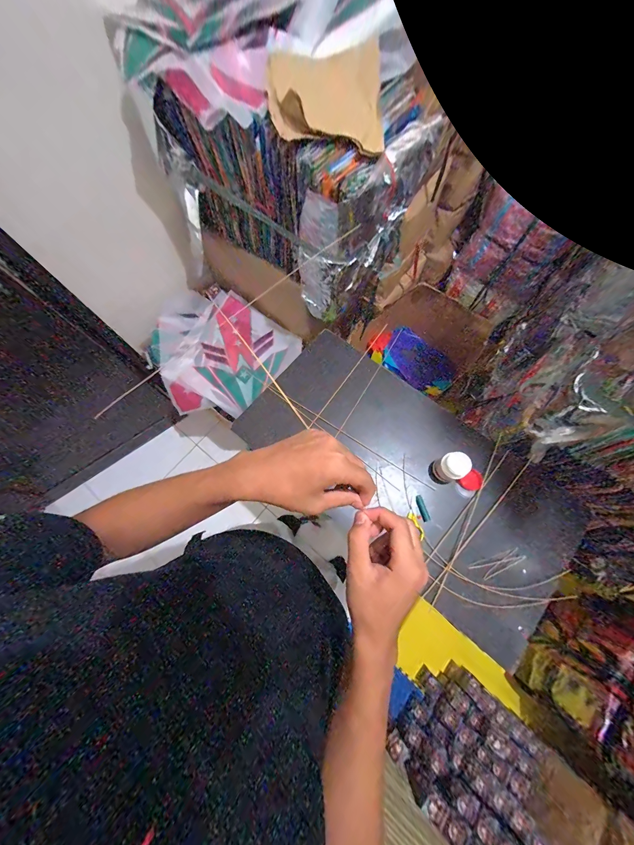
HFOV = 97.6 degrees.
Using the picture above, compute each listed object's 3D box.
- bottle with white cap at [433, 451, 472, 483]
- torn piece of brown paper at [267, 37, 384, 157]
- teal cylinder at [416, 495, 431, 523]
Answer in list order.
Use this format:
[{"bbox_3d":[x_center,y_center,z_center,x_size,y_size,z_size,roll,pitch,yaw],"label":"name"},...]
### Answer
[{"bbox_3d":[0.301,0.105,0.634,0.065,0.080,0.055,-20,71,-6],"label":"bottle with white cap"},{"bbox_3d":[0.023,-0.665,0.564,0.231,0.038,0.214,-7,88,-15],"label":"torn piece of brown paper"},{"bbox_3d":[0.246,0.200,0.646,0.018,0.008,0.060,-18,71,-6],"label":"teal cylinder"}]

